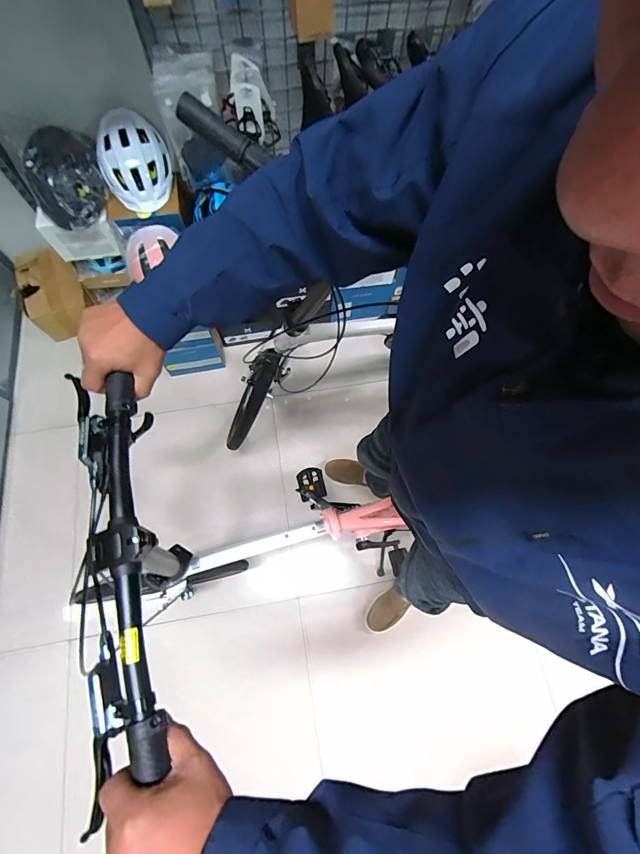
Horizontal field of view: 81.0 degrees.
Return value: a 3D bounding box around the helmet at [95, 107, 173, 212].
[{"bbox_3d":[-0.598,-0.855,1.203,0.214,0.180,0.226,-24,73,-10],"label":"helmet"}]

